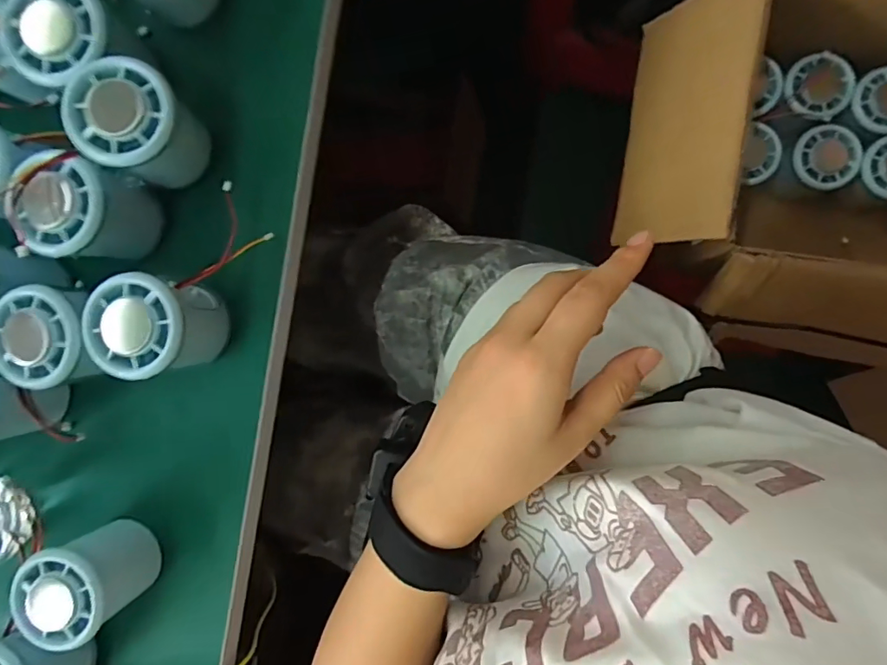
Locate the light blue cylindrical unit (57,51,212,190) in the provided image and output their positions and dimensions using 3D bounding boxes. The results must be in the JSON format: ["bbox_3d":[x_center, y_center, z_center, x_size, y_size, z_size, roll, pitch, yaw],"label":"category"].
[{"bbox_3d":[-0.169,-0.117,0.288,0.053,0.062,0.054,0,91,9],"label":"light blue cylindrical unit"}]

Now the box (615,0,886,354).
[{"bbox_3d":[0.389,-0.128,0.413,0.446,0.170,0.261,4,92,9],"label":"box"}]

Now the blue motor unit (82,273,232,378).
[{"bbox_3d":[-0.165,-0.004,0.291,0.055,0.055,0.057,5,92,9],"label":"blue motor unit"}]

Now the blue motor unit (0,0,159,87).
[{"bbox_3d":[-0.205,-0.163,0.291,0.053,0.059,0.055,0,91,9],"label":"blue motor unit"}]

